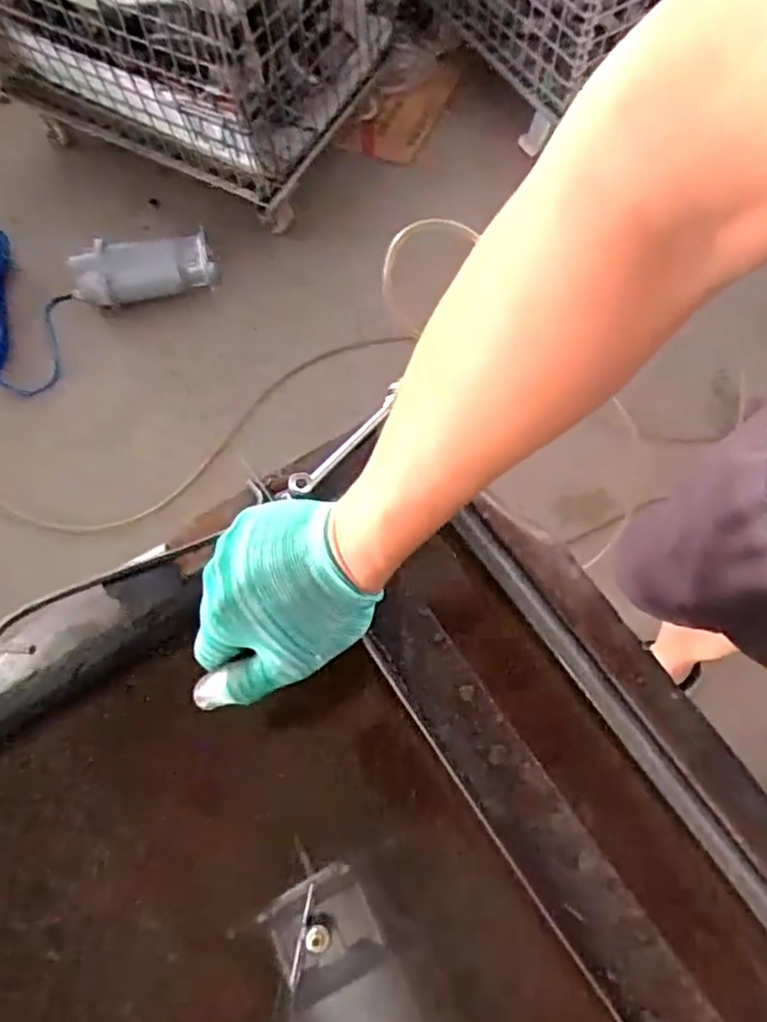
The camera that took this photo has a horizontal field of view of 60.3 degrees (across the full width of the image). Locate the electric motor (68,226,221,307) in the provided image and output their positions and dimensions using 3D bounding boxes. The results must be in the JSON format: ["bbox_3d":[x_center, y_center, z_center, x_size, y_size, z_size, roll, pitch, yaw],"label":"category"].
[{"bbox_3d":[-0.542,-0.562,1.504,0.321,0.117,0.145,-10,68,-3],"label":"electric motor"}]

